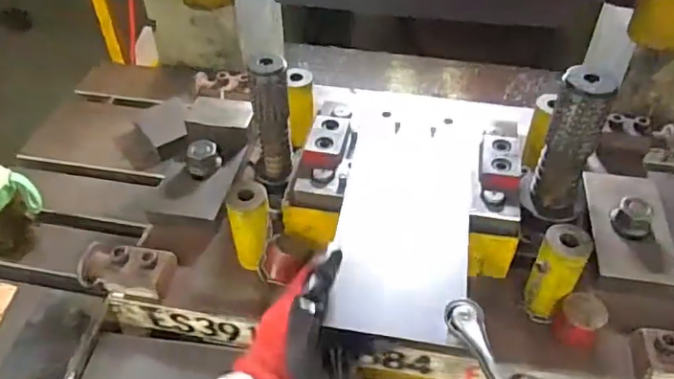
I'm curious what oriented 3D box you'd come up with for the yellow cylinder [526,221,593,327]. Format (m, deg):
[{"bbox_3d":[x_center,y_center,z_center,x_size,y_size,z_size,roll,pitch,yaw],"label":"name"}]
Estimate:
[{"bbox_3d":[0.203,0.080,0.533,0.041,0.096,0.038,24,49,22],"label":"yellow cylinder"}]

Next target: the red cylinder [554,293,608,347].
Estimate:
[{"bbox_3d":[0.223,0.125,0.529,0.038,0.055,0.039,0,44,0],"label":"red cylinder"}]

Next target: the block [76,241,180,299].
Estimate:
[{"bbox_3d":[-0.212,0.080,0.574,0.090,0.042,0.043,8,45,8],"label":"block"}]

